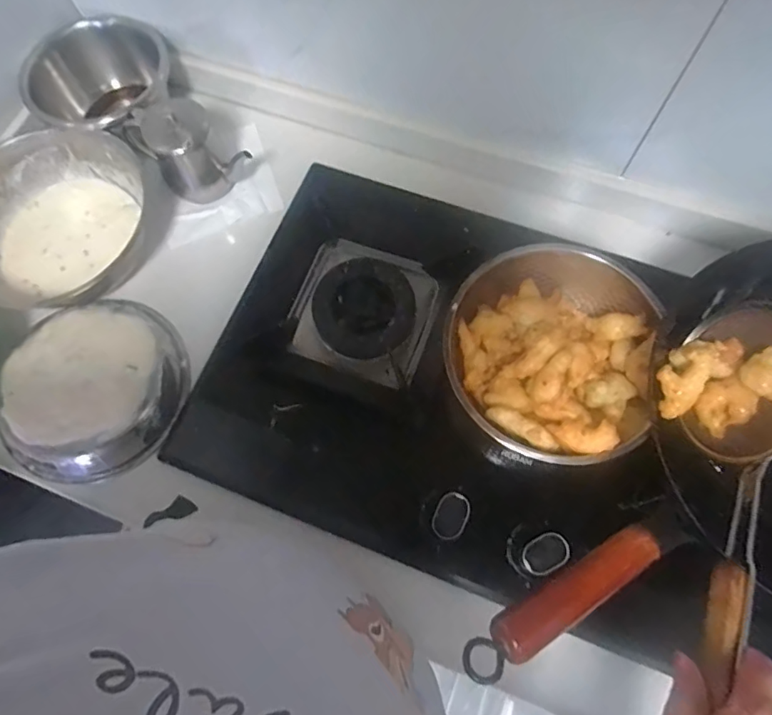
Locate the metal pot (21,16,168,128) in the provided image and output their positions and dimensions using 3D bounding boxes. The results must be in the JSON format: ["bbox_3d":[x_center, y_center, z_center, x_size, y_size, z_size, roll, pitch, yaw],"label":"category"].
[{"bbox_3d":[-0.383,-0.376,0.732,0.192,0.090,0.181,-1,70,2],"label":"metal pot"}]

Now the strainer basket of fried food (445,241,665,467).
[{"bbox_3d":[0.178,-0.005,0.570,0.213,0.084,0.236,-1,70,2],"label":"strainer basket of fried food"}]

